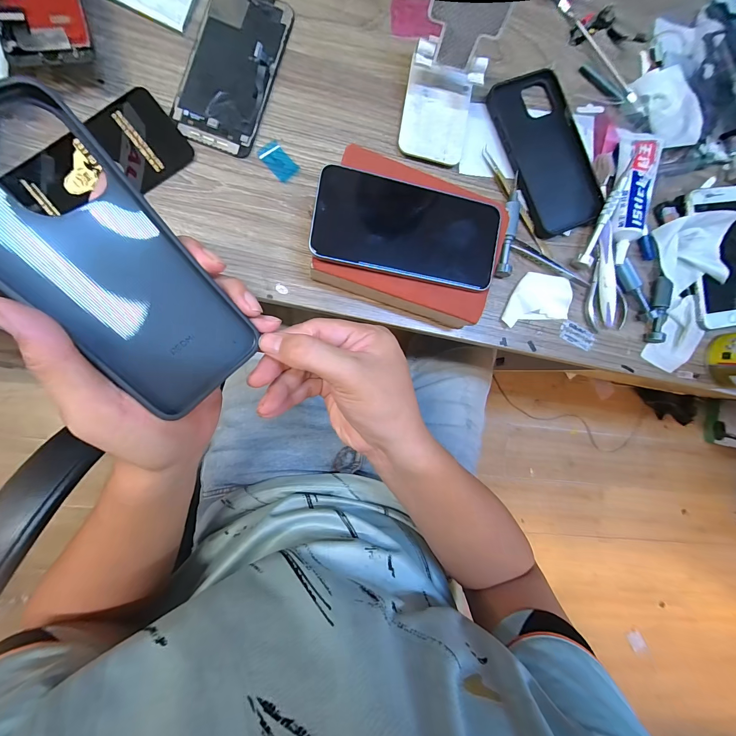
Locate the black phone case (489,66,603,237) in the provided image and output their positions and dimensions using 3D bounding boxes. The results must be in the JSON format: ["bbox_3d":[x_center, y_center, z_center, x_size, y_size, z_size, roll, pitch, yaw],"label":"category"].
[{"bbox_3d":[0.189,-0.225,0.336,0.088,0.007,0.161,-22,93,-7],"label":"black phone case"}]

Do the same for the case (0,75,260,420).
[{"bbox_3d":[-0.139,-0.052,0.177,0.077,0.012,0.164,-50,122,-25],"label":"case"}]

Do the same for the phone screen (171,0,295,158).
[{"bbox_3d":[-0.126,-0.281,0.297,0.074,0.013,0.154,17,88,-7],"label":"phone screen"}]

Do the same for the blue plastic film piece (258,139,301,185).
[{"bbox_3d":[-0.085,-0.198,0.308,0.023,0.004,0.037,-43,95,-5],"label":"blue plastic film piece"}]

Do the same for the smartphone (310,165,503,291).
[{"bbox_3d":[0.036,-0.120,0.278,0.161,0.009,0.080,10,89,-8],"label":"smartphone"}]

